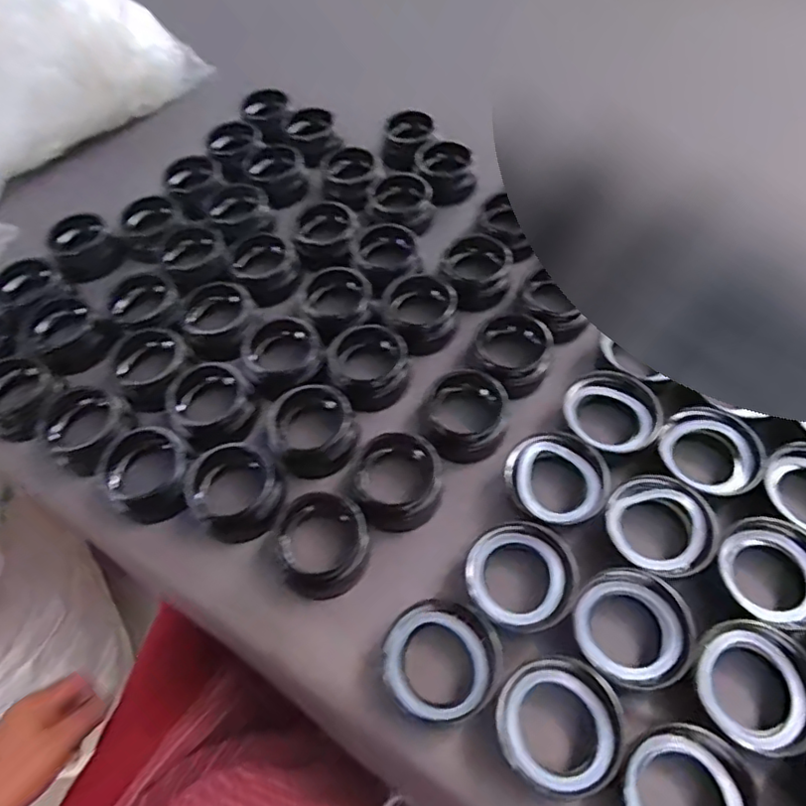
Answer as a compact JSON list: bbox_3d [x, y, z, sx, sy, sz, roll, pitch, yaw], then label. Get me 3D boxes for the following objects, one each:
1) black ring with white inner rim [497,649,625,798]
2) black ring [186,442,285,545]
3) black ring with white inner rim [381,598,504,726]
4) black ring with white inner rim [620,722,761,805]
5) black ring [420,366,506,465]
[{"bbox_3d":[0.086,0.182,0.330,0.065,0.031,0.065,-1,57,2],"label":"black ring with white inner rim"},{"bbox_3d":[-0.119,0.065,0.420,0.060,0.026,0.067,-40,64,-21],"label":"black ring"},{"bbox_3d":[0.024,0.156,0.354,0.069,0.026,0.066,-1,57,2],"label":"black ring with white inner rim"},{"bbox_3d":[0.148,0.209,0.310,0.068,0.029,0.067,-1,57,2],"label":"black ring with white inner rim"},{"bbox_3d":[0.048,0.004,0.441,0.067,0.036,0.068,-1,57,2],"label":"black ring"}]

